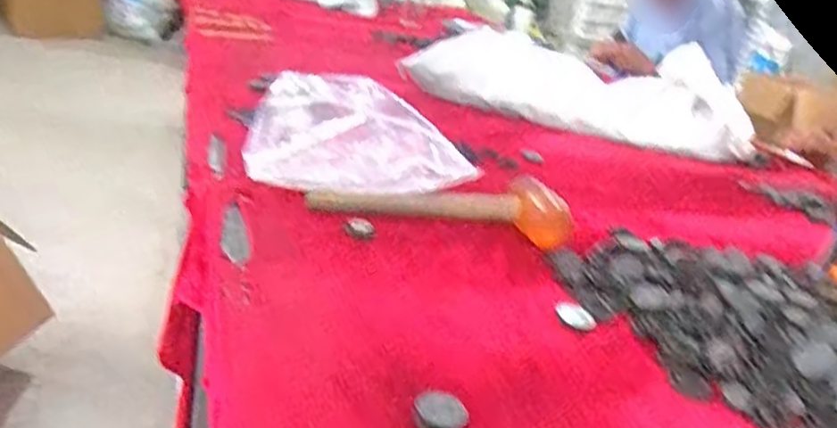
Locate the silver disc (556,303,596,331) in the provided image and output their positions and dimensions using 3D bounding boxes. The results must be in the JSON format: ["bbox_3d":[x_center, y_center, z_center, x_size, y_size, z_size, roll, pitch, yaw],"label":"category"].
[{"bbox_3d":[0.145,0.095,0.634,0.035,0.006,0.032,9,22,-4],"label":"silver disc"}]

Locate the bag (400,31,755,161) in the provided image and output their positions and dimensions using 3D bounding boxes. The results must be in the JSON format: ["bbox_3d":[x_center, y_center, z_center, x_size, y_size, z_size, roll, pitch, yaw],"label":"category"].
[{"bbox_3d":[0.327,-0.280,1.455,0.688,0.128,0.320,12,22,1],"label":"bag"}]

